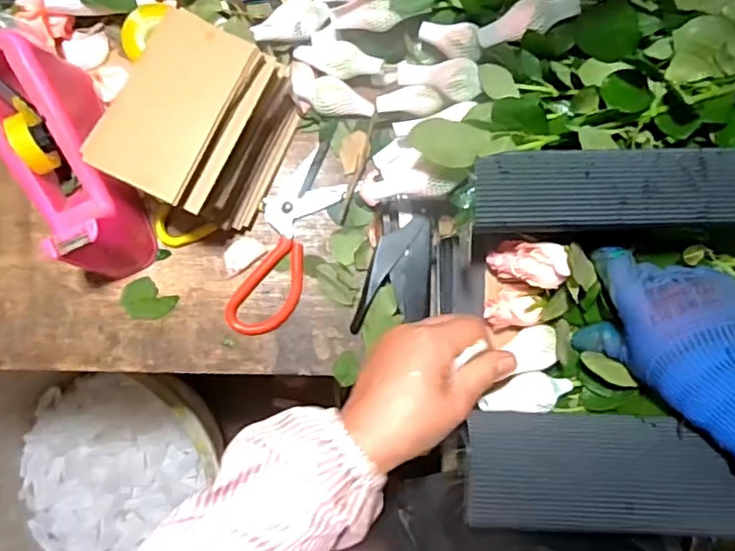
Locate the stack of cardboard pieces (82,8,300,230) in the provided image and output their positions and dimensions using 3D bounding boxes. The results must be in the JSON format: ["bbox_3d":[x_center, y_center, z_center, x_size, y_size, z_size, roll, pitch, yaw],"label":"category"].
[{"bbox_3d":[-0.140,-0.127,0.508,0.117,0.118,0.151,24,88,0],"label":"stack of cardboard pieces"}]

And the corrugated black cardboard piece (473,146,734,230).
[{"bbox_3d":[0.175,-0.058,0.392,0.207,0.010,0.049,-2,88,-1],"label":"corrugated black cardboard piece"}]

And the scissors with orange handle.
[{"bbox_3d":[-0.077,-0.035,0.562,0.066,0.011,0.191,24,88,0],"label":"scissors with orange handle"}]

